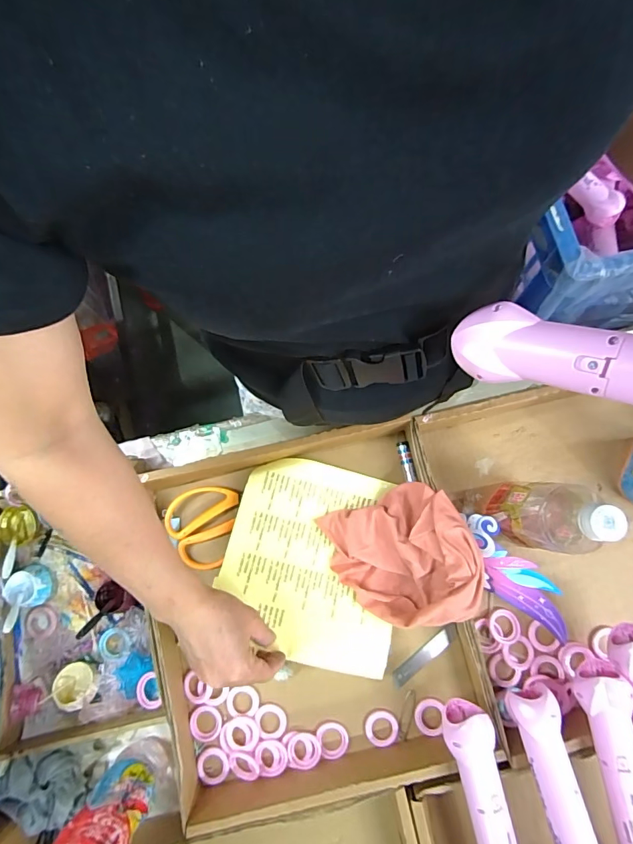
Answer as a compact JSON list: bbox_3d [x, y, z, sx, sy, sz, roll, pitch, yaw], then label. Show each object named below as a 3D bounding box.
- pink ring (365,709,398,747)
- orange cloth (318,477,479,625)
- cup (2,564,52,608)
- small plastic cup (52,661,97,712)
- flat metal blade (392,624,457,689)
[{"bbox_3d":[0.075,0.352,0.491,0.037,0.004,0.036,0,78,2],"label":"pink ring"},{"bbox_3d":[0.100,0.157,0.491,0.150,0.058,0.151,-23,78,-3],"label":"orange cloth"},{"bbox_3d":[-0.349,0.200,0.520,0.040,0.034,0.046,-16,78,-2],"label":"cup"},{"bbox_3d":[-0.276,0.301,0.488,0.043,0.026,0.047,0,78,2],"label":"small plastic cup"},{"bbox_3d":[0.129,0.277,0.507,0.096,0.007,0.018,-38,84,-5],"label":"flat metal blade"}]

